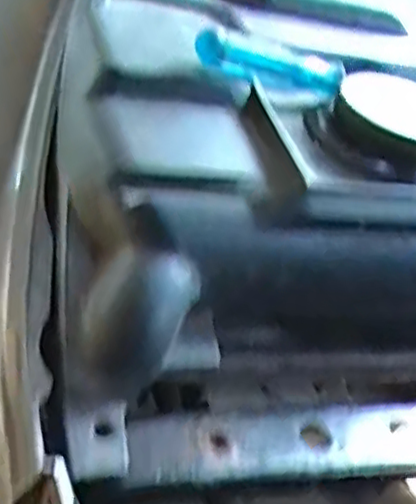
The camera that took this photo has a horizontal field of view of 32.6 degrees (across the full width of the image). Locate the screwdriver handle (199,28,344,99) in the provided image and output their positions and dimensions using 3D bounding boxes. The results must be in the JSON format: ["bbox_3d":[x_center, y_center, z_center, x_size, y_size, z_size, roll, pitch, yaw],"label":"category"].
[{"bbox_3d":[0.026,-0.077,0.296,0.066,0.015,0.015,7,40,-23],"label":"screwdriver handle"}]

